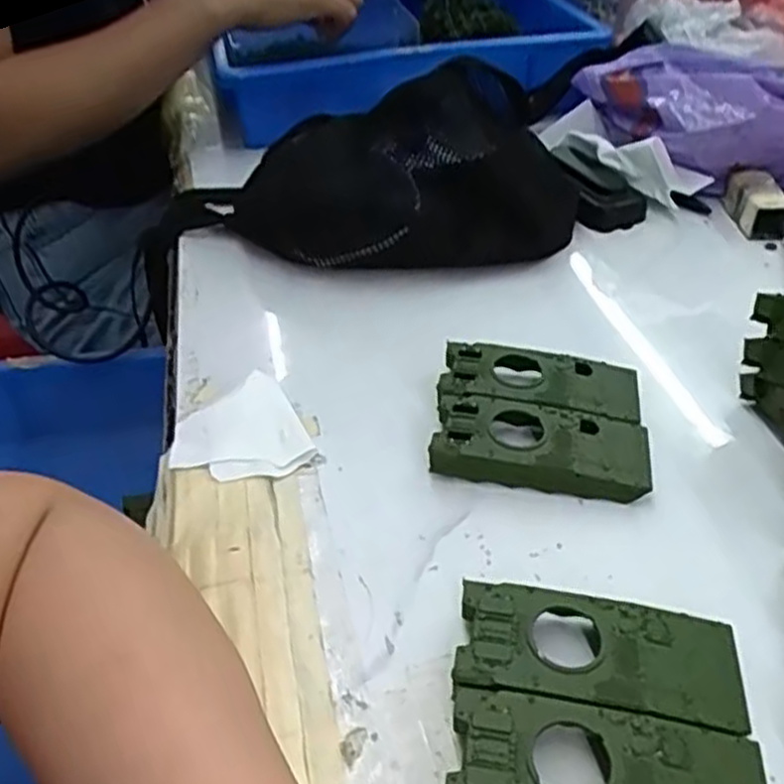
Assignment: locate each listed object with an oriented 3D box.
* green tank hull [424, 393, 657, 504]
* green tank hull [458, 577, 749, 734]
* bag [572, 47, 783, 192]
[{"bbox_3d":[0.074,0.028,0.388,0.102,0.022,0.047,5,40,7],"label":"green tank hull"},{"bbox_3d":[0.078,0.103,0.297,0.103,0.020,0.048,6,40,9],"label":"green tank hull"},{"bbox_3d":[0.253,-0.209,0.597,0.218,0.084,0.088,8,40,11],"label":"bag"}]

